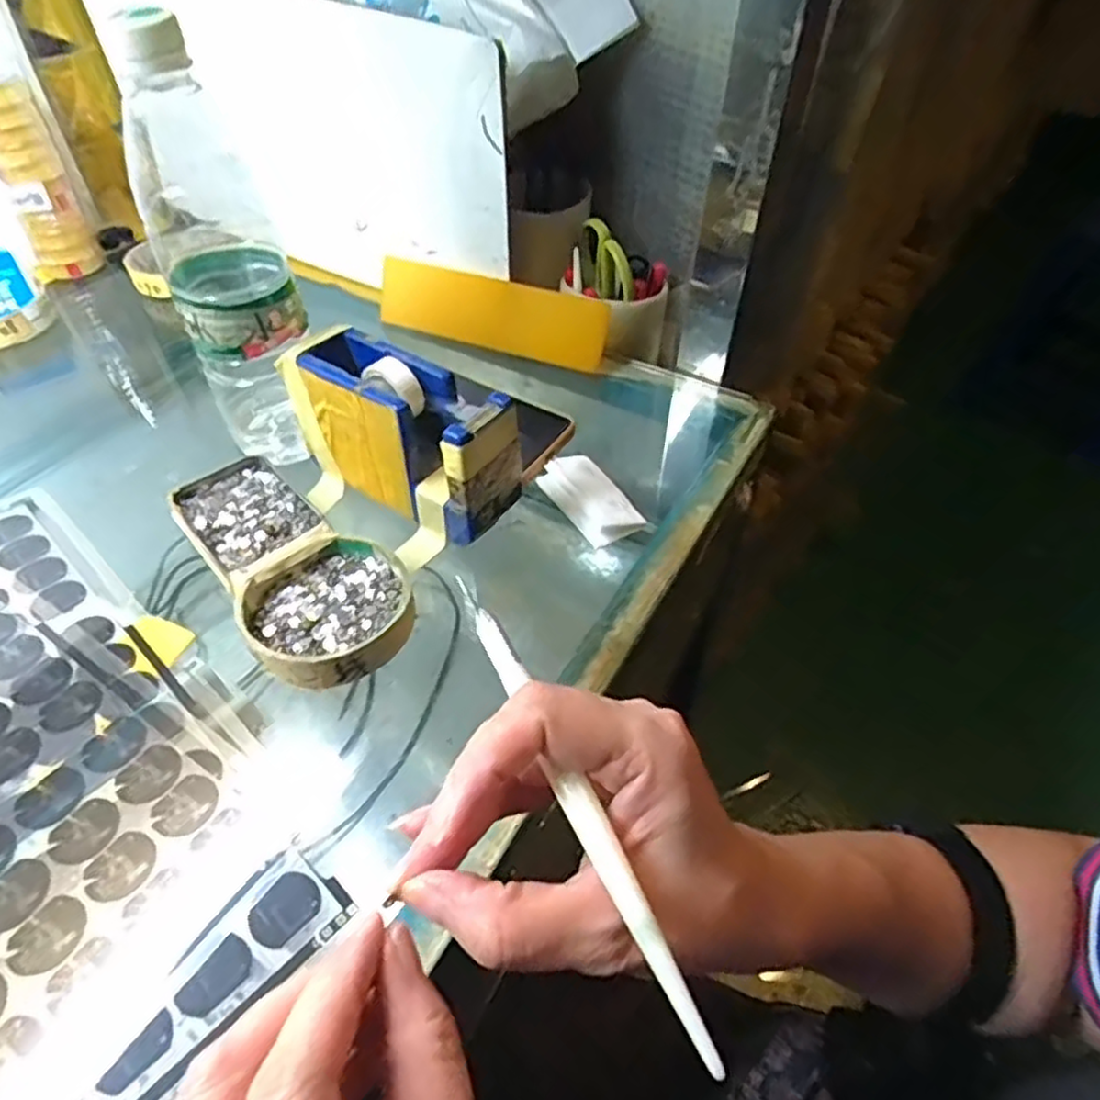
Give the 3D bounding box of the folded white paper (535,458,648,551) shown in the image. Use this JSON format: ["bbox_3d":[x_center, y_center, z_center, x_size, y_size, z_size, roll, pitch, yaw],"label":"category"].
[{"bbox_3d":[0.023,-0.031,0.414,0.037,0.014,0.072,-24,52,-20],"label":"folded white paper"}]

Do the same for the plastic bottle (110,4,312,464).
[{"bbox_3d":[-0.172,-0.147,0.377,0.063,0.219,0.070,-20,50,-17],"label":"plastic bottle"}]

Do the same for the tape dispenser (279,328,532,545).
[{"bbox_3d":[-0.082,-0.064,0.388,0.137,0.073,0.053,27,53,23],"label":"tape dispenser"}]

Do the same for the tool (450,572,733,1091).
[{"bbox_3d":[0.005,0.066,0.200,0.008,0.004,0.151,-21,57,-18],"label":"tool"}]

